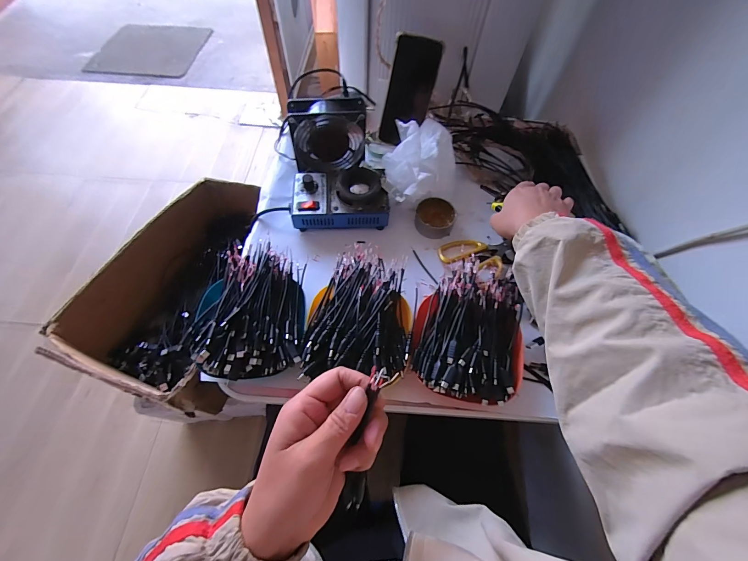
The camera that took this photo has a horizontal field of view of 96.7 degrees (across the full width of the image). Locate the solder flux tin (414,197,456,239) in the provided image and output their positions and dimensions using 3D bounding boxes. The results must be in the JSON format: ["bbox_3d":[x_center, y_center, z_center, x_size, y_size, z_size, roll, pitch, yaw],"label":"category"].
[{"bbox_3d":[0.097,-0.104,0.539,0.060,0.028,0.063,1,62,-2],"label":"solder flux tin"}]

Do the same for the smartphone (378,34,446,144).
[{"bbox_3d":[0.060,-0.317,0.565,0.076,0.160,0.008,14,35,1],"label":"smartphone"}]

